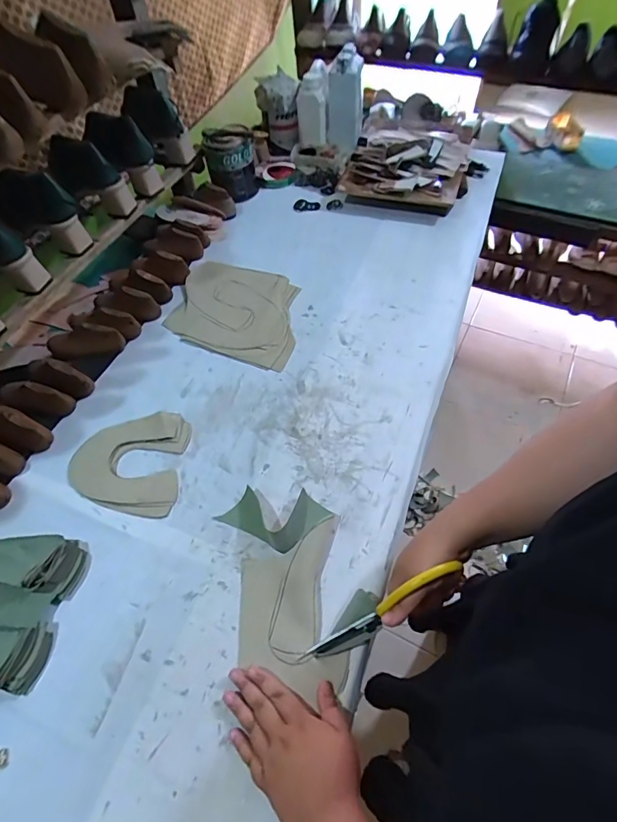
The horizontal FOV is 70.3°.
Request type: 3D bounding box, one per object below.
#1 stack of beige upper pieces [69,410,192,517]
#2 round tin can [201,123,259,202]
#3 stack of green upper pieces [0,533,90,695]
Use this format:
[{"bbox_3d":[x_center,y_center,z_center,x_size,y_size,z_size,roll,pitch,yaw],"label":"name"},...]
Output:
[{"bbox_3d":[-0.276,0.075,0.667,0.171,0.012,0.162,1,56,5],"label":"stack of beige upper pieces"},{"bbox_3d":[-0.173,-0.558,1.003,0.113,0.134,0.092,-11,56,-3],"label":"round tin can"},{"bbox_3d":[-0.390,0.234,0.545,0.166,0.048,0.168,8,57,9],"label":"stack of green upper pieces"}]

